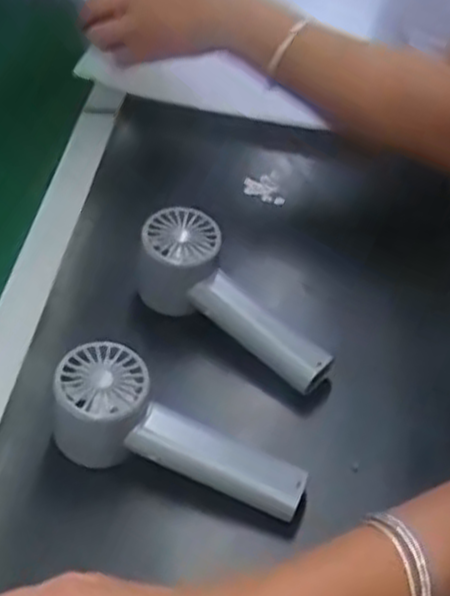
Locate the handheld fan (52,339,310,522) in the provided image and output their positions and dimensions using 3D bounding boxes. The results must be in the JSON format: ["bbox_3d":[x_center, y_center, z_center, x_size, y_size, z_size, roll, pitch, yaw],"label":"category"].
[{"bbox_3d":[-0.029,0.085,0.467,0.153,0.052,0.050,26,50,3],"label":"handheld fan"}]

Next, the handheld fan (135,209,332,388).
[{"bbox_3d":[0.005,0.007,0.542,0.155,0.061,0.052,39,57,15],"label":"handheld fan"}]

